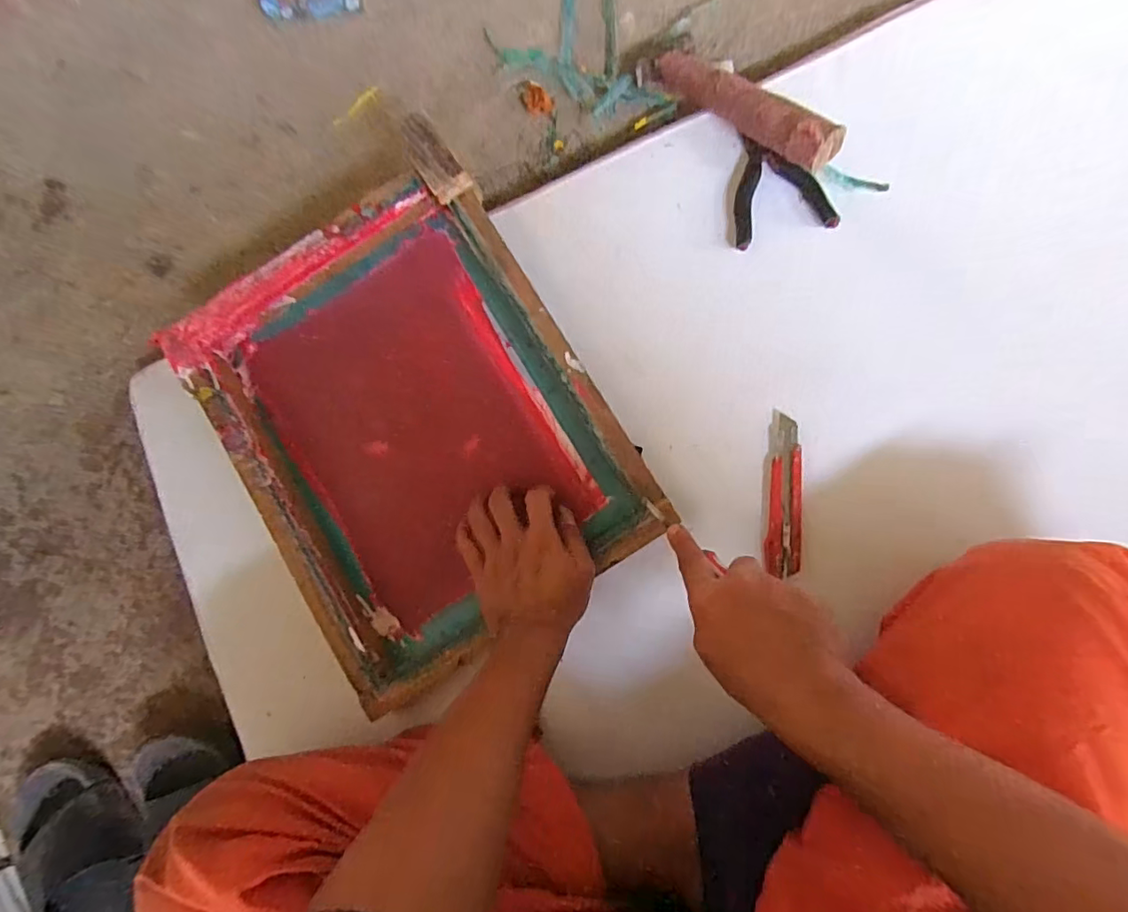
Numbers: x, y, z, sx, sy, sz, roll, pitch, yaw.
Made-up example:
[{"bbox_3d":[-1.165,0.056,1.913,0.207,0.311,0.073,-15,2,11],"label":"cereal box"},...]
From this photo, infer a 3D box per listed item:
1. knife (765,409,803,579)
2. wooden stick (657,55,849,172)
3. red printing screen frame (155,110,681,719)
[{"bbox_3d":[0.217,0.037,0.522,0.031,0.016,0.157,5,86,8],"label":"knife"},{"bbox_3d":[0.178,-0.354,0.536,0.038,0.038,0.226,-38,60,3],"label":"wooden stick"},{"bbox_3d":[-0.150,-0.029,0.553,0.344,0.076,0.436,-33,83,1],"label":"red printing screen frame"}]

